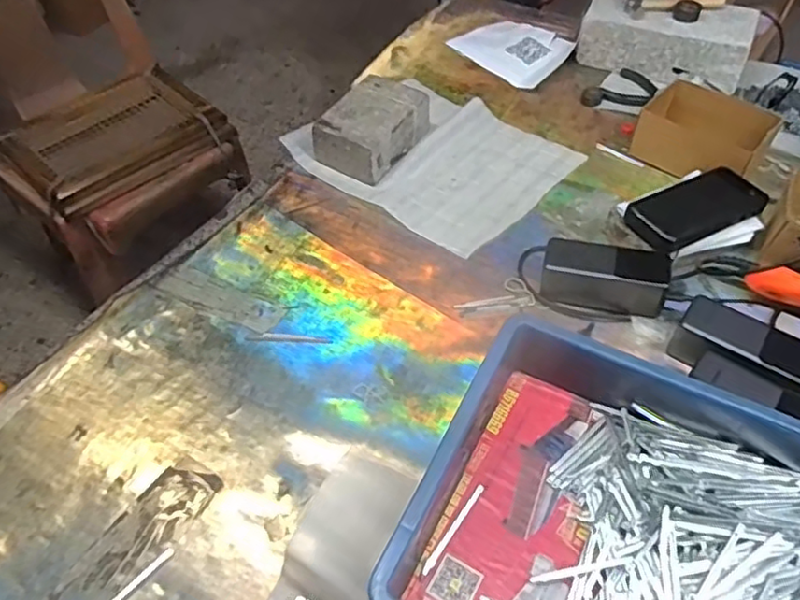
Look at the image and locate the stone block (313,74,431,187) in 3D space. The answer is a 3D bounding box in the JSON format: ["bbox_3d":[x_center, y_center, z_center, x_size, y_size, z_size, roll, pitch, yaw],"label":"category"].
[{"bbox_3d":[-0.039,-0.239,0.863,0.103,0.060,0.157,25,56,19],"label":"stone block"}]

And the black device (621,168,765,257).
[{"bbox_3d":[0.343,-0.106,0.723,0.155,0.025,0.075,-24,55,-18],"label":"black device"}]

